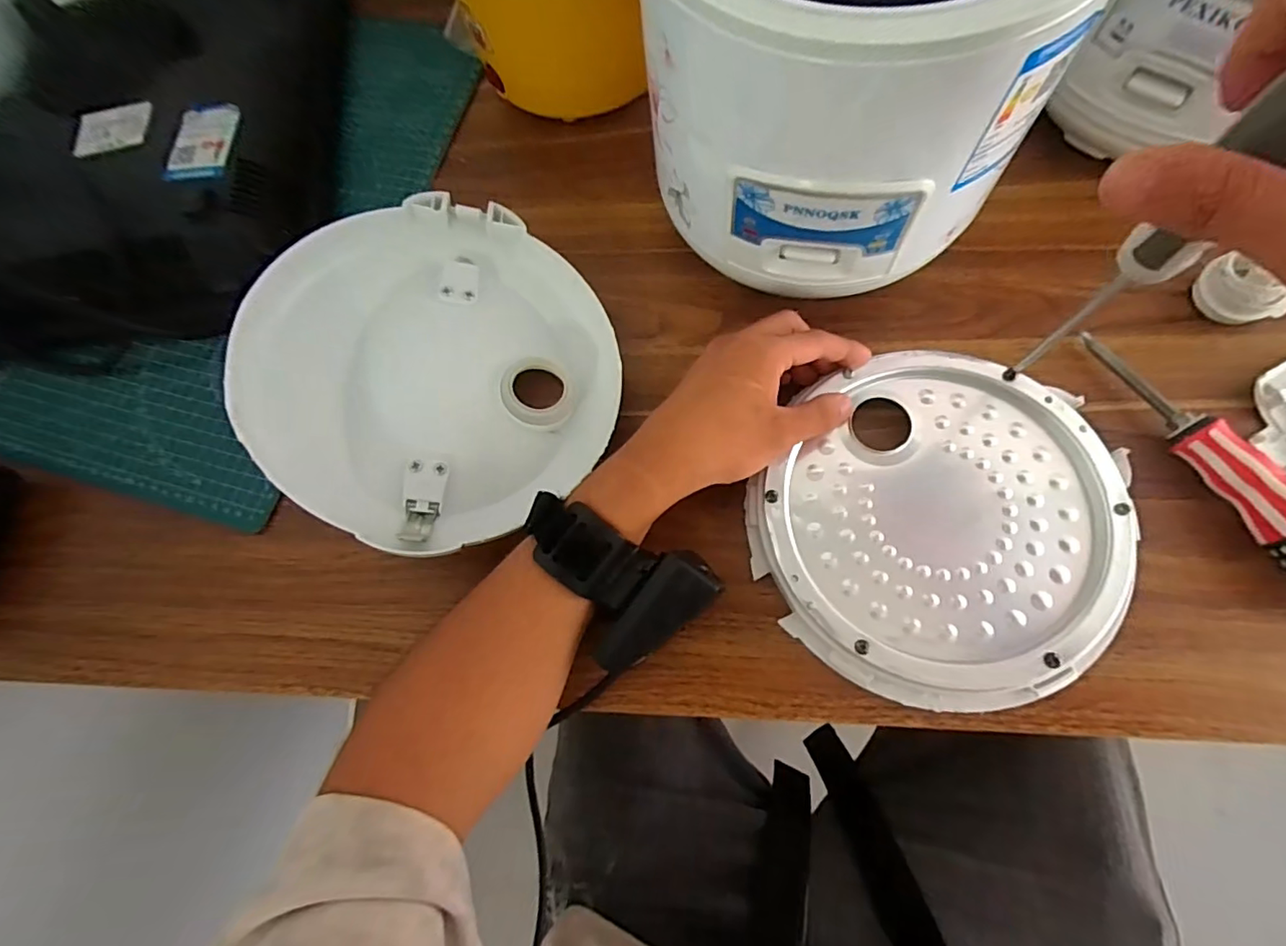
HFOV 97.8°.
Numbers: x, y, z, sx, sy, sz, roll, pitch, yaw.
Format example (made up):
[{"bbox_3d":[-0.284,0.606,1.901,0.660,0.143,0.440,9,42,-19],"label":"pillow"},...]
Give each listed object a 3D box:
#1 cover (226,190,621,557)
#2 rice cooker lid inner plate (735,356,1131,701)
[{"bbox_3d":[-0.119,-0.062,0.328,0.203,0.044,0.201,47,65,-3],"label":"cover"},{"bbox_3d":[0.160,0.024,0.307,0.176,0.033,0.186,-1,68,1],"label":"rice cooker lid inner plate"}]

